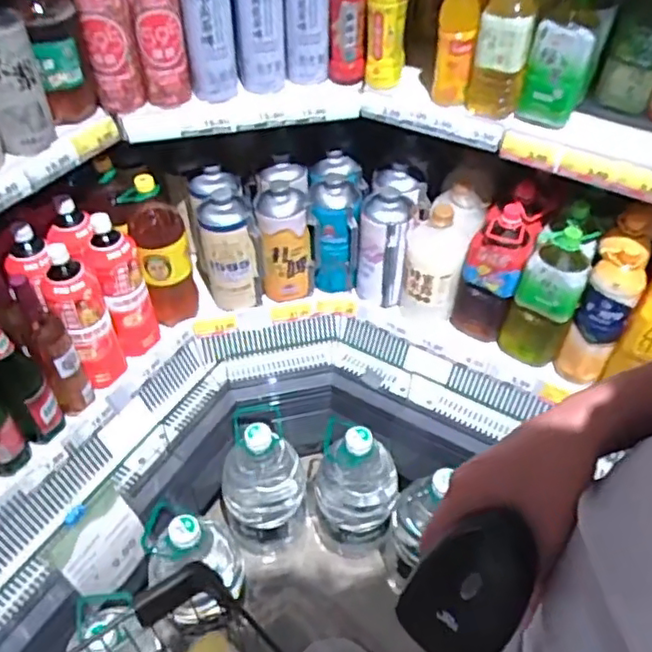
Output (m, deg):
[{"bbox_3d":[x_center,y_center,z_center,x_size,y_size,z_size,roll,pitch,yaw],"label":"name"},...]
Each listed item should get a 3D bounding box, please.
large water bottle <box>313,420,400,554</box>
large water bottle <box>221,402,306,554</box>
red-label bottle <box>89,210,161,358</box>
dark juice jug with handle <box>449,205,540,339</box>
[{"bbox_3d":[0.061,0.353,1.365,0.185,0.407,0.159,-1,47,-2],"label":"large water bottle"},{"bbox_3d":[-0.135,0.343,1.386,0.175,0.390,0.192,-13,48,-12],"label":"large water bottle"},{"bbox_3d":[-0.391,-0.071,1.215,0.086,0.297,0.078,-13,48,-12],"label":"red-label bottle"},{"bbox_3d":[0.351,-0.123,1.275,0.115,0.276,0.150,22,50,19],"label":"dark juice jug with handle"}]

